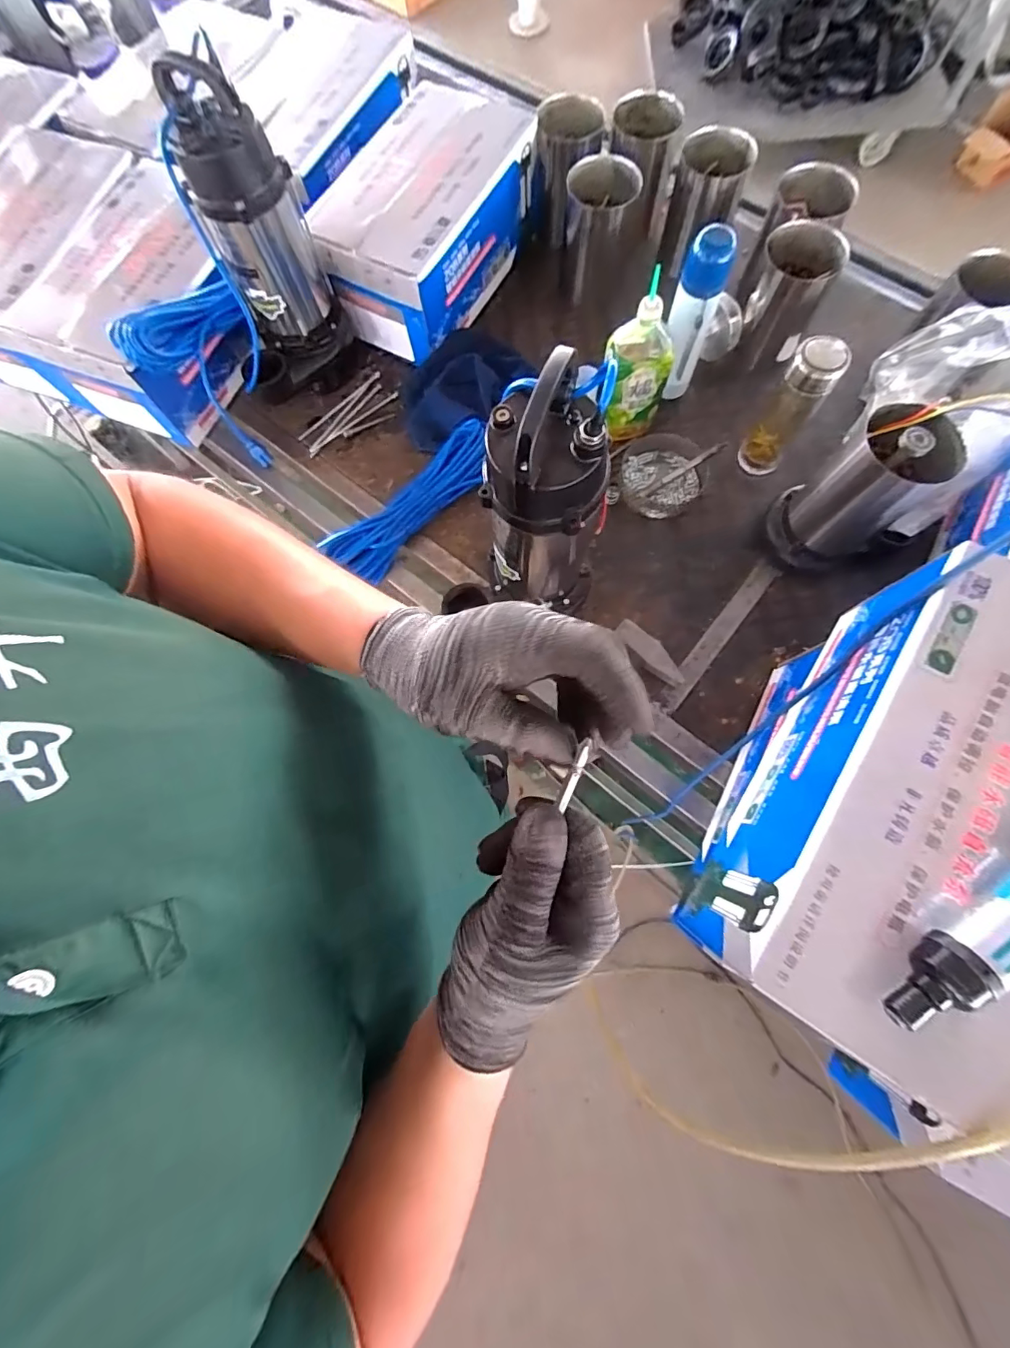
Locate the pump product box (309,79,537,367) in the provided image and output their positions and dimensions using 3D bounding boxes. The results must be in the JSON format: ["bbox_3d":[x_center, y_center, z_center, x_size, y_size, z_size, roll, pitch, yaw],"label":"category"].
[{"bbox_3d":[-0.135,-0.793,0.853,0.240,0.165,0.404,31,79,9],"label":"pump product box"}]

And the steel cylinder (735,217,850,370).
[{"bbox_3d":[0.465,-0.626,0.805,0.120,0.146,0.128,26,78,8],"label":"steel cylinder"}]

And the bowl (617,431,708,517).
[{"bbox_3d":[0.261,-0.333,0.800,0.137,0.037,0.136,0,76,2],"label":"bowl"}]

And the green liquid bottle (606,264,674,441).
[{"bbox_3d":[0.197,-0.470,0.745,0.097,0.213,0.071,-18,76,-3],"label":"green liquid bottle"}]

